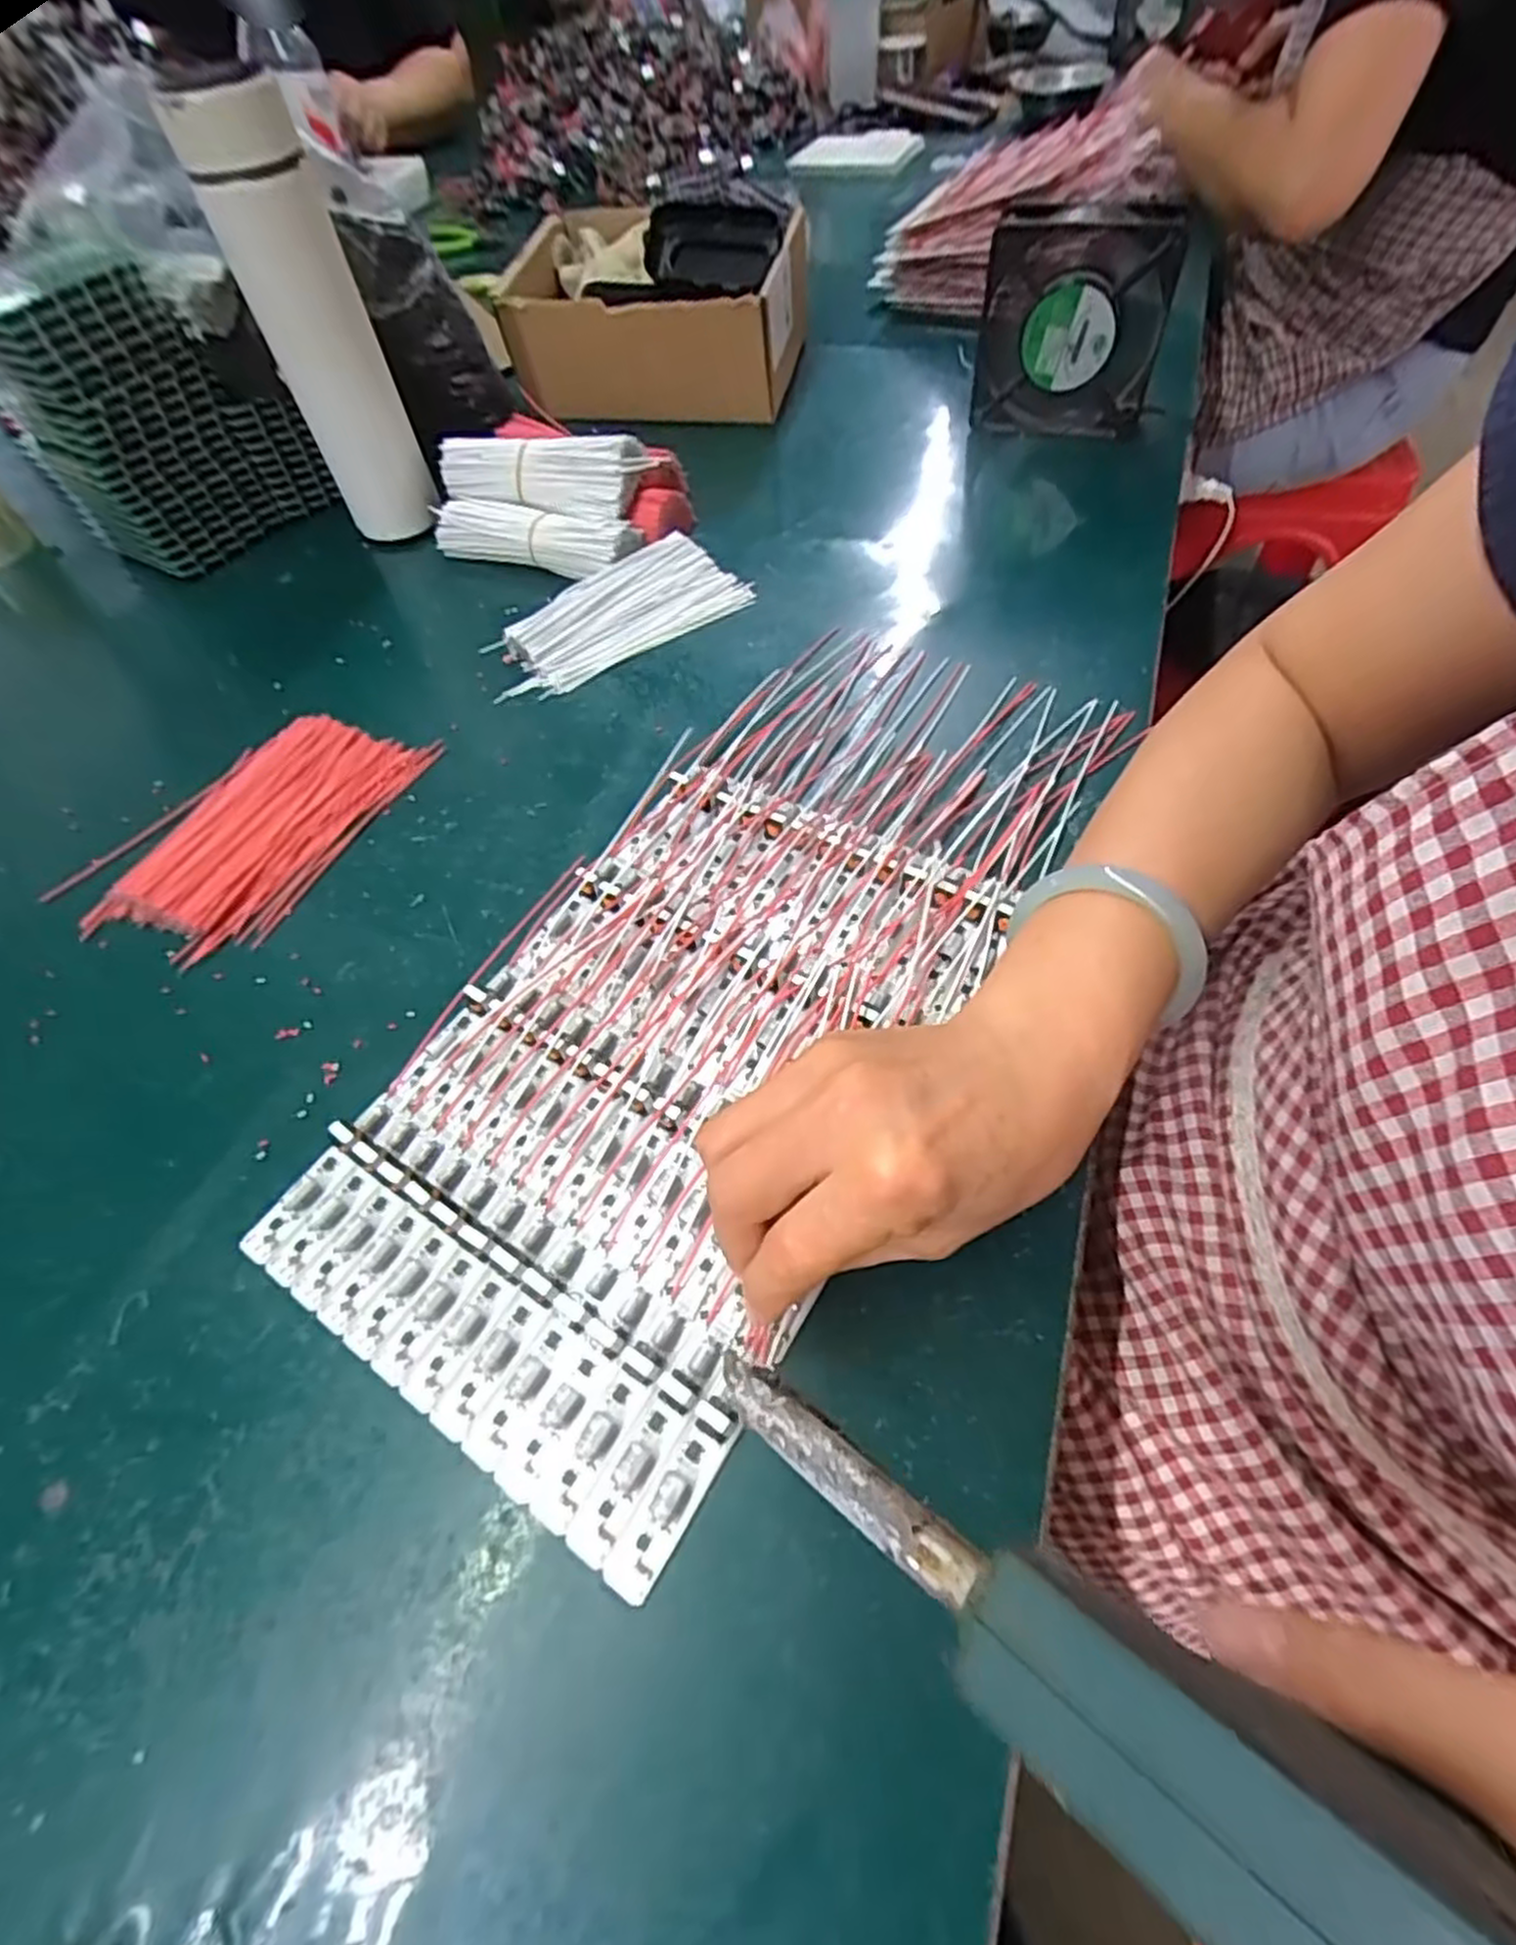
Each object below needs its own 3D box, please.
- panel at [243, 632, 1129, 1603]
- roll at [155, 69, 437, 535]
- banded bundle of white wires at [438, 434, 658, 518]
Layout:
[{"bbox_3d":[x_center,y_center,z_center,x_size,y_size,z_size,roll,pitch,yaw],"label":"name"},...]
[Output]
[{"bbox_3d":[-0.001,-0.015,0.348,0.193,0.015,0.430,28,65,21],"label":"panel"},{"bbox_3d":[-0.274,-0.396,0.502,0.067,0.216,0.067,-24,58,-10],"label":"roll"},{"bbox_3d":[-0.146,-0.336,0.526,0.159,0.032,0.048,12,58,11],"label":"banded bundle of white wires"}]

